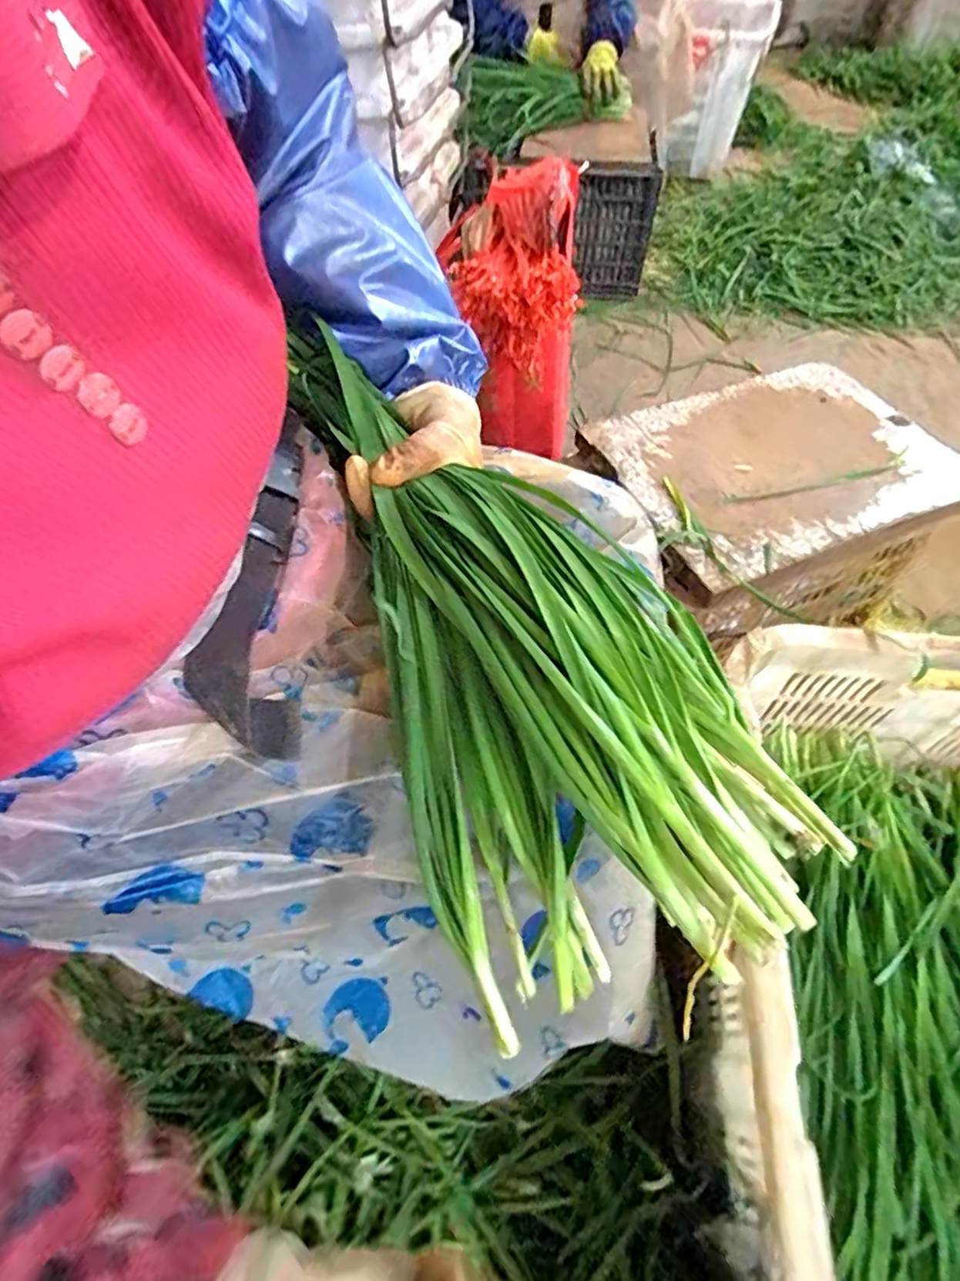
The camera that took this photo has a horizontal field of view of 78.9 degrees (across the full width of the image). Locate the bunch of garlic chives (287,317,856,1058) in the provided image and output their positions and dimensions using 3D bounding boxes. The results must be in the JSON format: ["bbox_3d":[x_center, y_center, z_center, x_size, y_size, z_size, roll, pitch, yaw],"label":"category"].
[{"bbox_3d":[-0.004,-0.024,0.315,0.157,0.087,0.389,-24,66,-14],"label":"bunch of garlic chives"}]

